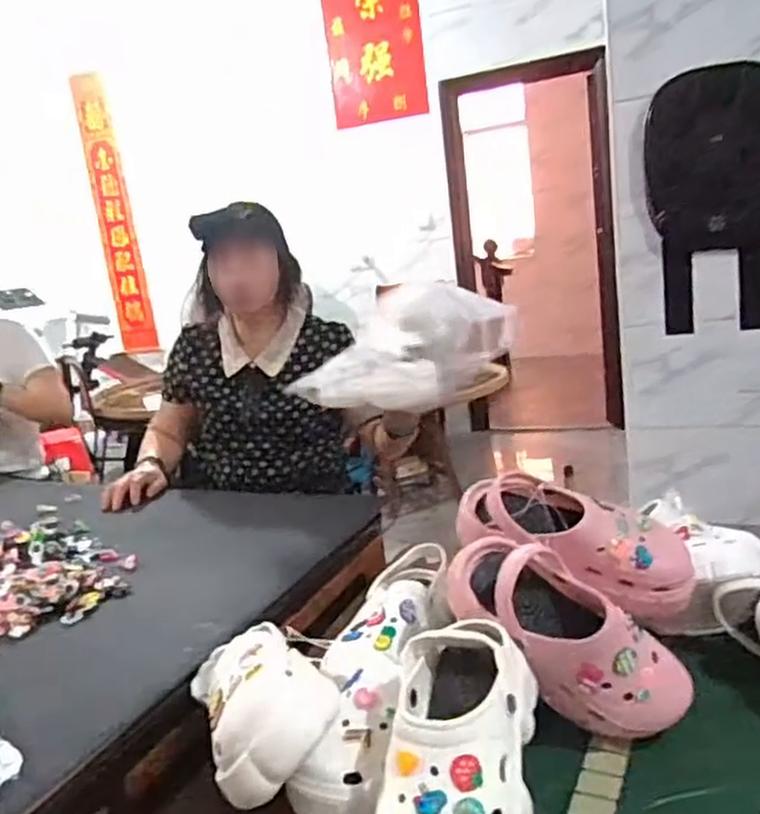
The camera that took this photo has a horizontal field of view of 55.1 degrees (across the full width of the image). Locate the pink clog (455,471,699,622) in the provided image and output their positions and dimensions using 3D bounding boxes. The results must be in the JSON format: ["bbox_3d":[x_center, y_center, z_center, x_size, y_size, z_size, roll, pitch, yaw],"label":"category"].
[{"bbox_3d":[0.217,0.154,0.808,0.267,0.109,0.101,23,20,10],"label":"pink clog"}]

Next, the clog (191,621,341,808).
[{"bbox_3d":[-0.111,0.271,0.691,0.111,0.076,0.213,-11,14,-19],"label":"clog"}]

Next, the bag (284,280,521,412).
[{"bbox_3d":[0.036,-0.094,1.175,0.357,0.196,0.130,-6,13,2],"label":"bag"}]

